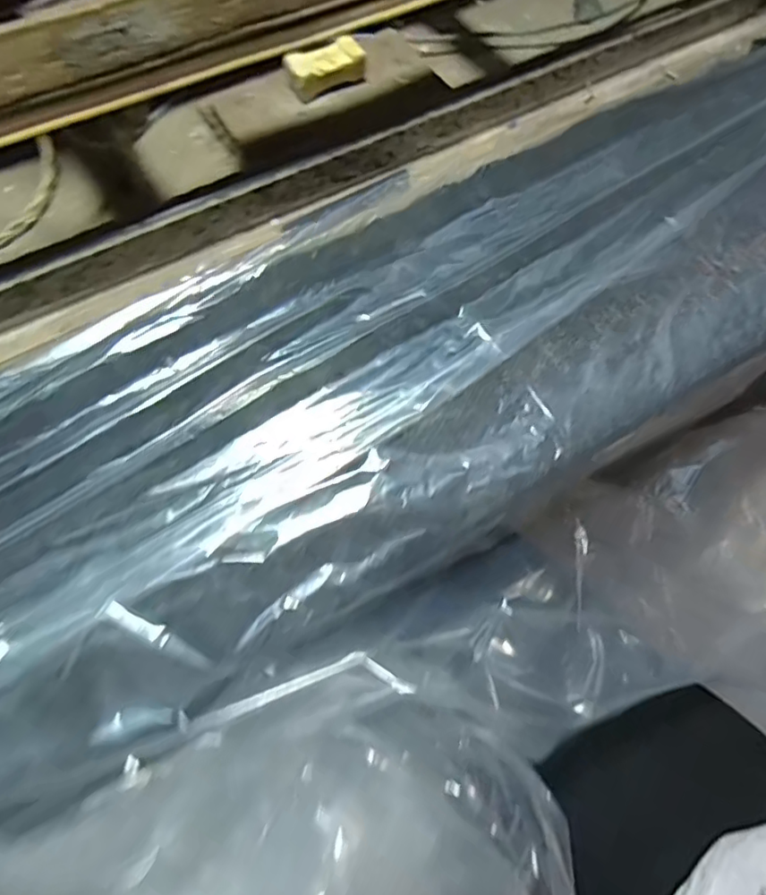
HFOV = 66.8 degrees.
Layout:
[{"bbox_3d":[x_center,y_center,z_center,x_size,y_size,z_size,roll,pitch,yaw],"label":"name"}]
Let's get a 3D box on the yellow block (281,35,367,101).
[{"bbox_3d":[-0.036,-0.242,0.369,0.051,0.024,0.015,-31,72,-15],"label":"yellow block"}]

